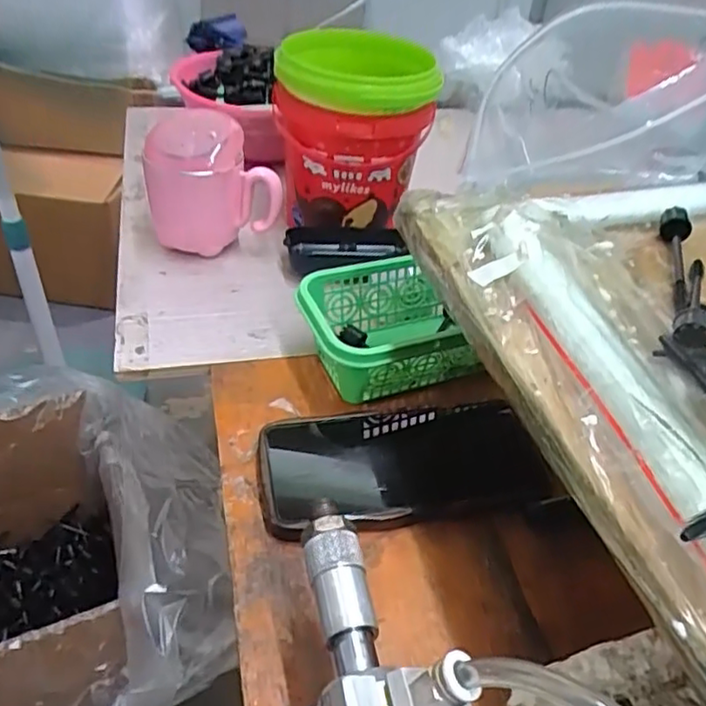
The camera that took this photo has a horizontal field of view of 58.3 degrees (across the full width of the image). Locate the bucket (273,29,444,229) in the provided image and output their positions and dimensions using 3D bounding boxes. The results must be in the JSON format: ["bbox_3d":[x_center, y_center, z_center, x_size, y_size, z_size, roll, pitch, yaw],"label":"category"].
[{"bbox_3d":[-0.002,-0.184,0.552,0.126,0.153,0.127,4,40,-3],"label":"bucket"}]

